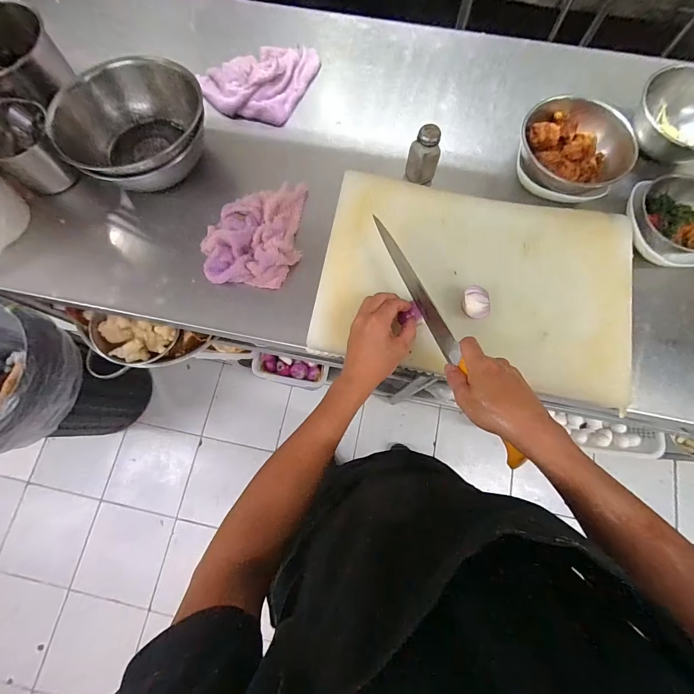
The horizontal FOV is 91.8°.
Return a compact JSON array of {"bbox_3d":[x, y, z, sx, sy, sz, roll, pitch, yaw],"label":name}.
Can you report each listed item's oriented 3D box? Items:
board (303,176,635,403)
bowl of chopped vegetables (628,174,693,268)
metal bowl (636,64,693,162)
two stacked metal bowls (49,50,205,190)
[{"bbox_3d":[0.195,-0.104,0.508,0.447,0.032,0.299,11,77,1],"label":"board"},{"bbox_3d":[0.519,-0.191,0.532,0.144,0.056,0.138,0,76,0],"label":"bowl of chopped vegetables"},{"bbox_3d":[0.563,-0.385,0.567,0.152,0.069,0.152,0,76,0],"label":"metal bowl"},{"bbox_3d":[-0.335,-0.347,0.541,0.215,0.100,0.215,0,76,0],"label":"two stacked metal bowls"}]

